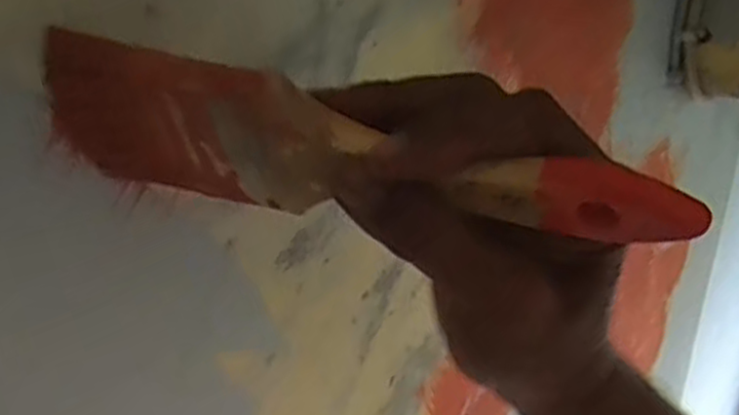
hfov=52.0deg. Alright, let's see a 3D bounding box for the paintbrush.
[{"bbox_3d":[-0.006,-0.014,0.243,0.205,0.059,0.022,13,32,12],"label":"paintbrush"}]

